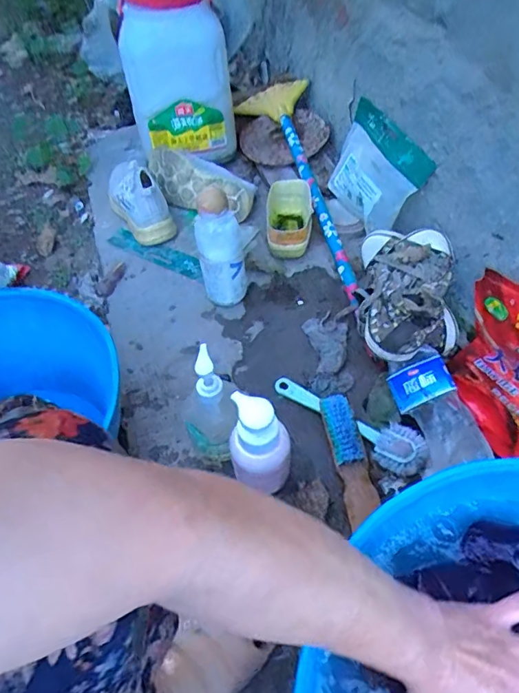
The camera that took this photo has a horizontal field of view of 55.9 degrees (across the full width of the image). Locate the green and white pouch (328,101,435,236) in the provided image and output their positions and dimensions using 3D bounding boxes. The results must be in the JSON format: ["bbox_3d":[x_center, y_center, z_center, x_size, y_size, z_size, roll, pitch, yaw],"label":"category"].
[{"bbox_3d":[0.187,-0.302,0.833,0.022,0.144,0.227,7,42,-30],"label":"green and white pouch"}]

